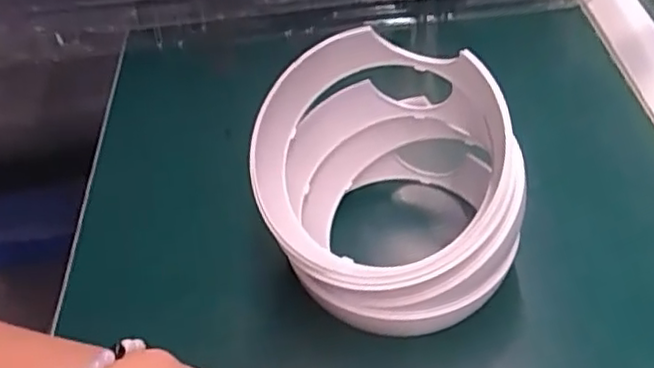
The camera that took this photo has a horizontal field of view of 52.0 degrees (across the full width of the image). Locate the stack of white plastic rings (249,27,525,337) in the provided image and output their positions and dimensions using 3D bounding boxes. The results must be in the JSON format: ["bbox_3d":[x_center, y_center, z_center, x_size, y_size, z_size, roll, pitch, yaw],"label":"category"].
[{"bbox_3d":[0.026,-0.003,0.318,0.115,0.090,0.116,-5,46,2],"label":"stack of white plastic rings"}]

